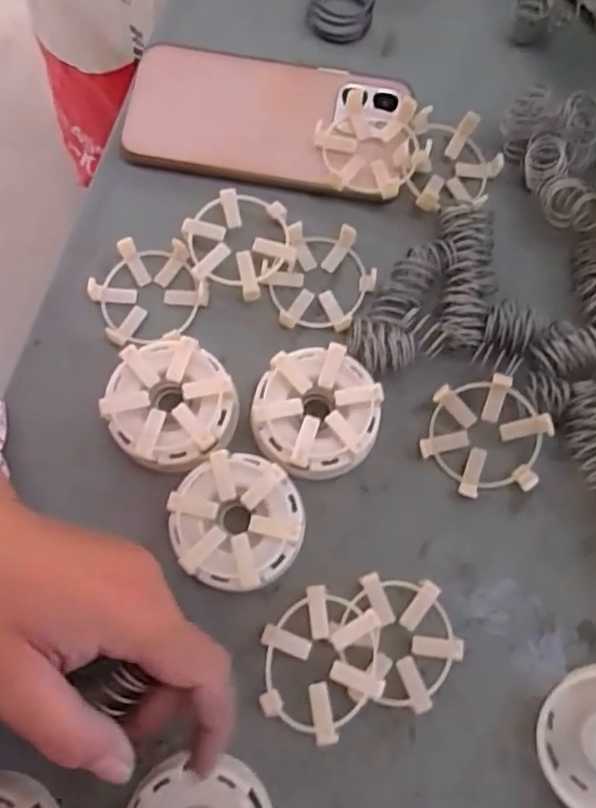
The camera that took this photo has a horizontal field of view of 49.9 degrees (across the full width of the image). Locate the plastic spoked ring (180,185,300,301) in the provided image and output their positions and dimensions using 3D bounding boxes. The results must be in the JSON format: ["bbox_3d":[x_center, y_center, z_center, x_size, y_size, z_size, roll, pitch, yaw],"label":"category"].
[{"bbox_3d":[-0.032,-0.090,0.362,0.057,0.017,0.062,0,75,-1],"label":"plastic spoked ring"}]

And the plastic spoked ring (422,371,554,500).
[{"bbox_3d":[0.097,0.017,0.332,0.063,0.012,0.058,1,94,18],"label":"plastic spoked ring"}]

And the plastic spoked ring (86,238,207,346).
[{"bbox_3d":[-0.082,-0.063,0.351,0.059,0.024,0.064,0,75,-1],"label":"plastic spoked ring"}]

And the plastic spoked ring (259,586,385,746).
[{"bbox_3d":[0.011,0.120,0.298,0.059,0.007,0.060,-4,62,8],"label":"plastic spoked ring"}]

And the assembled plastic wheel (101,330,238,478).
[{"bbox_3d":[-0.065,0.001,0.331,0.063,0.028,0.065,0,75,-1],"label":"assembled plastic wheel"}]

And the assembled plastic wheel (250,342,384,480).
[{"bbox_3d":[0.009,0.005,0.333,0.063,0.030,0.062,0,75,-1],"label":"assembled plastic wheel"}]

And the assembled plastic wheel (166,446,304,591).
[{"bbox_3d":[-0.030,0.059,0.319,0.063,0.031,0.063,0,75,-1],"label":"assembled plastic wheel"}]

